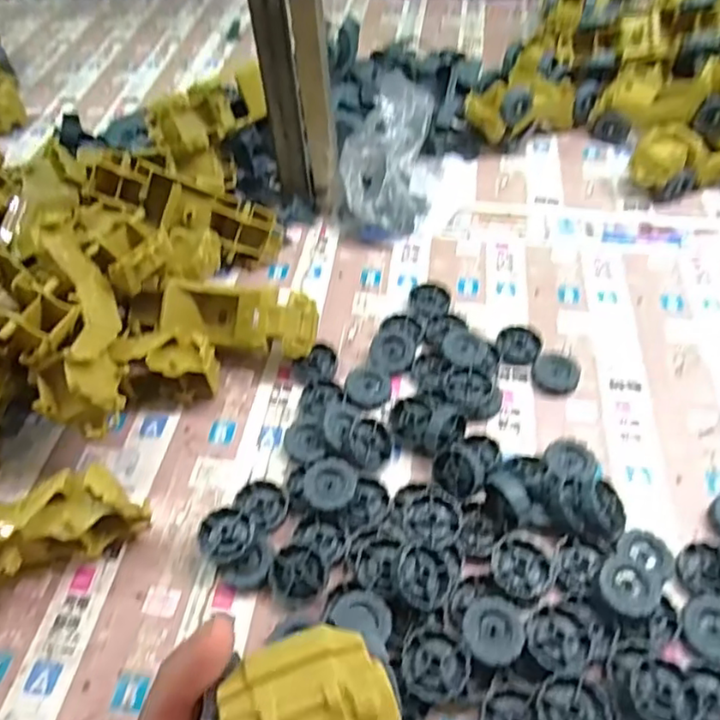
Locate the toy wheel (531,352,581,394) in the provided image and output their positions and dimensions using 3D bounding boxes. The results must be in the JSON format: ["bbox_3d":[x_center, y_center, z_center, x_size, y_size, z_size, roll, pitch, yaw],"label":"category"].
[{"bbox_3d":[0.163,0.012,0.514,0.035,0.014,0.035,-2,50,2],"label":"toy wheel"}]

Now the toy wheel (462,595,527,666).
[{"bbox_3d":[0.083,0.167,0.380,0.036,0.019,0.040,25,56,22],"label":"toy wheel"}]

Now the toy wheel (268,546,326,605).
[{"bbox_3d":[-0.041,0.140,0.406,0.037,0.006,0.036,-41,72,1],"label":"toy wheel"}]

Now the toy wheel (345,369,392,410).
[{"bbox_3d":[0.006,0.025,0.504,0.036,0.013,0.029,9,51,10],"label":"toy wheel"}]

